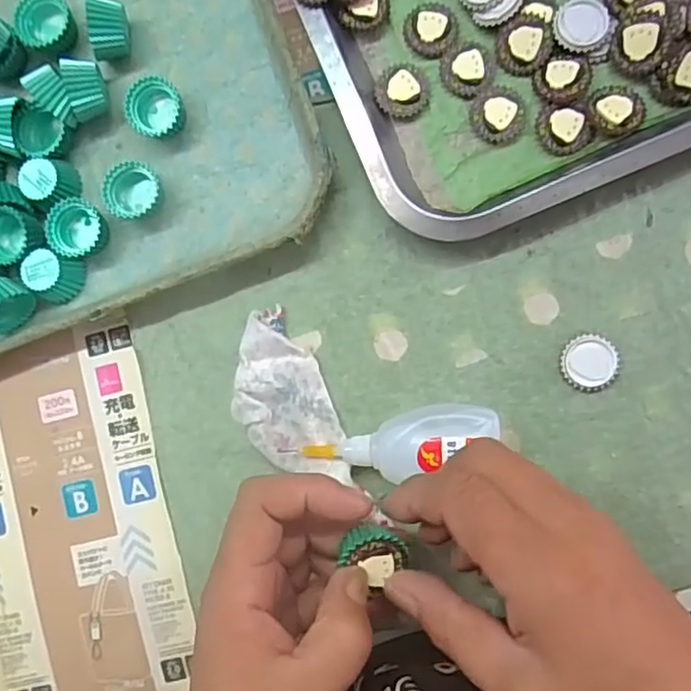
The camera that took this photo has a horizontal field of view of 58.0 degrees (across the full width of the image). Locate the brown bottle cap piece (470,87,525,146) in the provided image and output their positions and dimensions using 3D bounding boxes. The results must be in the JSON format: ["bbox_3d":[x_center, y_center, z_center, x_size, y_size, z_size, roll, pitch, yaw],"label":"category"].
[{"bbox_3d":[0.080,-0.120,0.324,0.027,0.005,0.029,8,89,8],"label":"brown bottle cap piece"}]

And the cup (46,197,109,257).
[{"bbox_3d":[-0.149,-0.066,0.349,0.031,0.017,0.029,0,88,8],"label":"cup"}]

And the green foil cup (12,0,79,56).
[{"bbox_3d":[-0.169,-0.182,0.352,0.026,0.018,0.032,44,94,7],"label":"green foil cup"}]

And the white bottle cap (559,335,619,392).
[{"bbox_3d":[0.125,0.009,0.320,0.028,0.007,0.029,0,88,8],"label":"white bottle cap"}]

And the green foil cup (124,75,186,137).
[{"bbox_3d":[-0.104,-0.131,0.344,0.030,0.018,0.028,1,88,8],"label":"green foil cup"}]

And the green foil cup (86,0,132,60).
[{"bbox_3d":[-0.127,-0.171,0.339,0.016,0.031,0.029,4,89,8],"label":"green foil cup"}]

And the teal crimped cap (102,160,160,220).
[{"bbox_3d":[-0.119,-0.086,0.346,0.032,0.015,0.025,-45,83,4],"label":"teal crimped cap"}]

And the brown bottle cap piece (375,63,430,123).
[{"bbox_3d":[0.030,-0.135,0.331,0.028,0.007,0.028,1,88,8],"label":"brown bottle cap piece"}]

